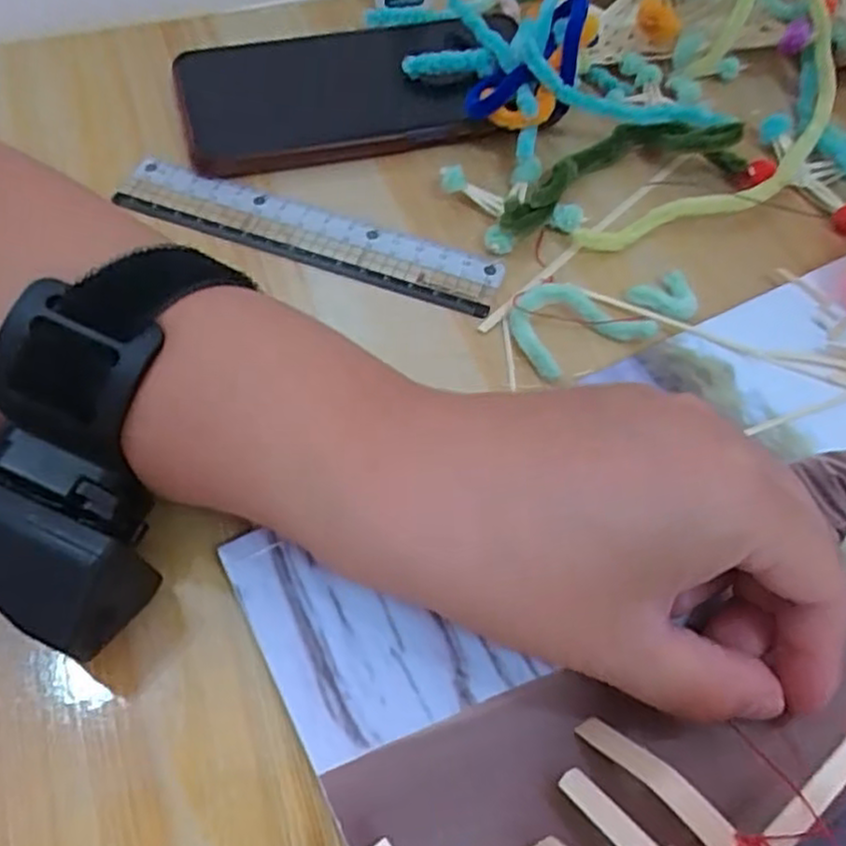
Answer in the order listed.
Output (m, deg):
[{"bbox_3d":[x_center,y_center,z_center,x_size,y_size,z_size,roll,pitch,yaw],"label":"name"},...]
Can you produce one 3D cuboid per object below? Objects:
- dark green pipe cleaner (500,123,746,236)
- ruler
[{"bbox_3d":[0.077,-0.109,0.301,0.115,0.022,0.038,-20,63,-15],"label":"dark green pipe cleaner"},{"bbox_3d":[-0.046,-0.076,0.287,0.156,0.006,0.028,18,60,7],"label":"ruler"}]

